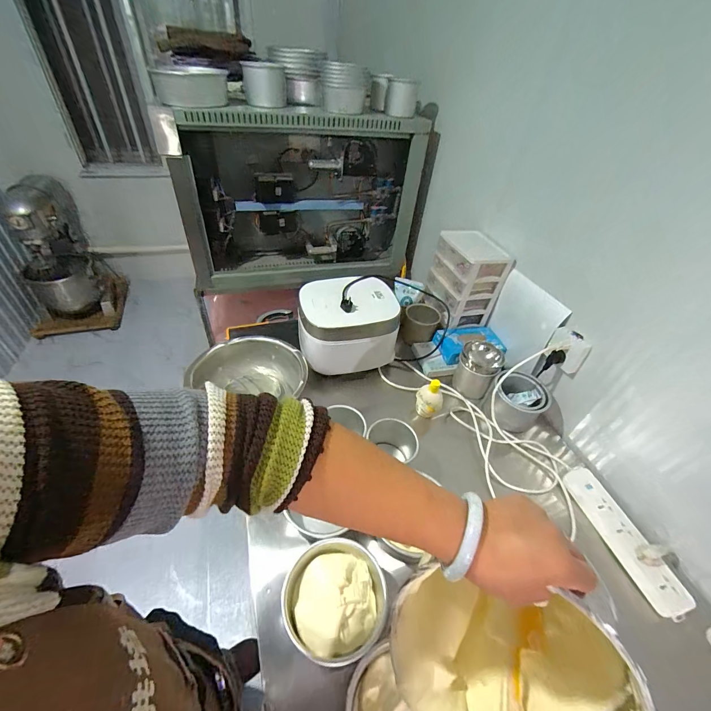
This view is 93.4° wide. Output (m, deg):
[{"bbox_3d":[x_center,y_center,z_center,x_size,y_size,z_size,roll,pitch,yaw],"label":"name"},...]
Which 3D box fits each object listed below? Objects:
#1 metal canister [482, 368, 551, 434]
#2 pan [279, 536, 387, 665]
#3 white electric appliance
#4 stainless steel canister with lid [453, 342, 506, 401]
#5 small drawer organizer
[{"bbox_3d":[0.409,0.117,0.853,0.137,0.114,0.114,31,48,24],"label":"metal canister"},{"bbox_3d":[-0.032,0.388,0.535,0.159,0.059,0.154,-8,45,-15],"label":"pan"},{"bbox_3d":[-0.028,-0.093,0.942,0.259,0.170,0.213,-4,44,-11],"label":"white electric appliance"},{"bbox_3d":[0.327,0.043,0.909,0.105,0.135,0.092,23,45,17],"label":"stainless steel canister with lid"},{"bbox_3d":[0.330,-0.230,1.039,0.147,0.241,0.195,-10,45,-17],"label":"small drawer organizer"}]

